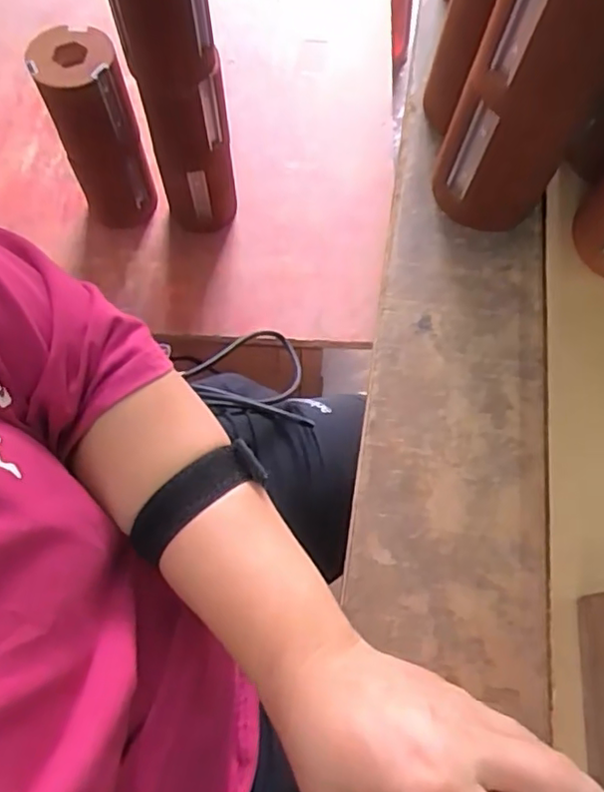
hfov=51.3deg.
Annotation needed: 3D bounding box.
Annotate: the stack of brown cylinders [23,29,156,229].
[{"bbox_3d":[-0.213,-0.271,0.665,0.082,0.199,0.072,-30,72,-11],"label":"stack of brown cylinders"}]

